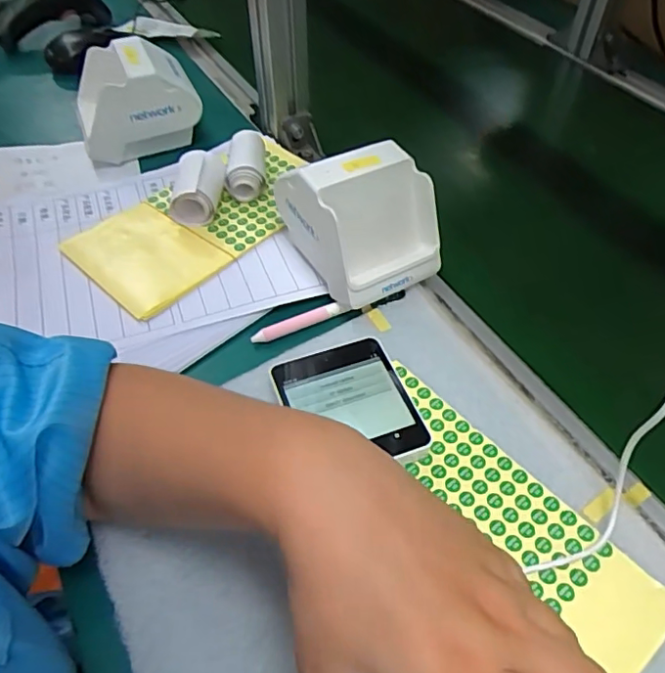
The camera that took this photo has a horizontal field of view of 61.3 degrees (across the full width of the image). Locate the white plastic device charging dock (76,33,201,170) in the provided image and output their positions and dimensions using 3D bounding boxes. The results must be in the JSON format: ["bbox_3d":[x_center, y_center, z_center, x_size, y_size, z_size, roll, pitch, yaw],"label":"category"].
[{"bbox_3d":[-0.209,-0.254,0.589,0.119,0.086,0.100,-17,53,-12],"label":"white plastic device charging dock"}]

